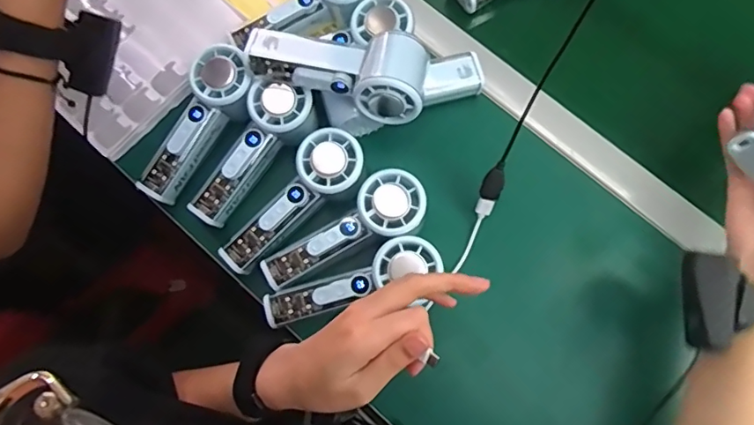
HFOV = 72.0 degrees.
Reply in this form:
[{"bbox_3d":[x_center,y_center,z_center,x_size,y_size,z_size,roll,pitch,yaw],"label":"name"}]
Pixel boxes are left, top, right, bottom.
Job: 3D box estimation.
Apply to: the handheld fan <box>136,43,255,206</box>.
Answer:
[{"bbox_3d":[-0.160,-0.077,0.477,0.055,0.043,0.148,32,94,8],"label":"handheld fan"}]

